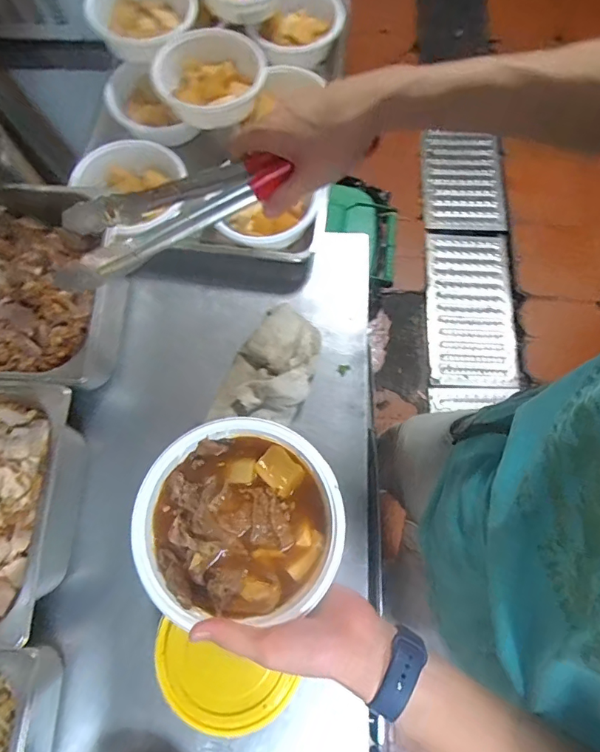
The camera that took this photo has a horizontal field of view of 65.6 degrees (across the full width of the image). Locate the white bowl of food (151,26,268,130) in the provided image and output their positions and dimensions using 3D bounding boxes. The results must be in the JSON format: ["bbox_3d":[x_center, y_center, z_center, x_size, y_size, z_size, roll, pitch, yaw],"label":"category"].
[{"bbox_3d":[-0.141,-0.469,0.730,0.152,0.055,0.153,0,73,-2],"label":"white bowl of food"}]

